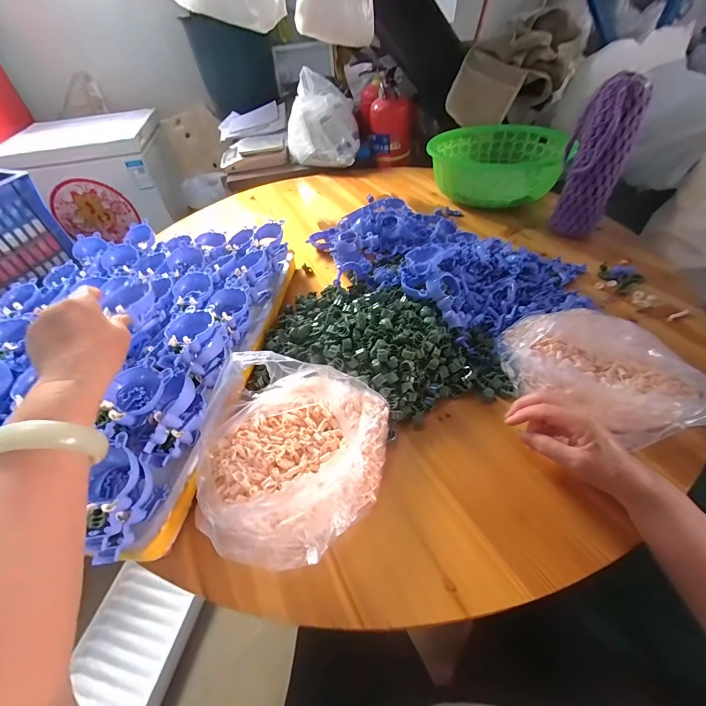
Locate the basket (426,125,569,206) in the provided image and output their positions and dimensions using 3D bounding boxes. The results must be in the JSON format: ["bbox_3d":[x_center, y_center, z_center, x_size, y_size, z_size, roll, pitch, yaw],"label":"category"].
[{"bbox_3d":[0.374,-0.499,0.873,0.314,0.100,0.333,22,54,24],"label":"basket"}]

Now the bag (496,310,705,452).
[{"bbox_3d":[0.318,0.013,0.429,0.236,0.053,0.175,19,53,23],"label":"bag"}]

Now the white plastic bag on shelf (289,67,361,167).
[{"bbox_3d":[-0.103,-0.761,1.088,0.242,0.204,0.208,4,48,11],"label":"white plastic bag on shelf"}]

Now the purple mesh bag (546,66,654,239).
[{"bbox_3d":[0.455,-0.361,0.627,0.102,0.239,0.084,22,54,25],"label":"purple mesh bag"}]

